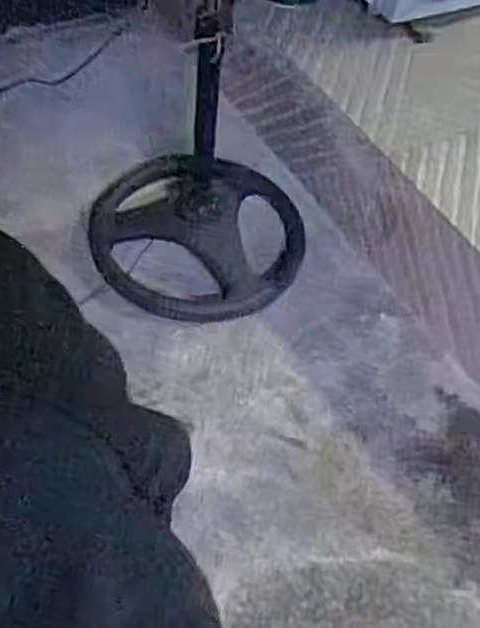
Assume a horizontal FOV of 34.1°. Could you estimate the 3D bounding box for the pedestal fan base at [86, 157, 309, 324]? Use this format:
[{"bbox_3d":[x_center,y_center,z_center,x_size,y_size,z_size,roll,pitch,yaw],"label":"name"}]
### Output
[{"bbox_3d":[-0.082,-0.169,1.558,0.417,0.103,0.390,3,52,-4],"label":"pedestal fan base"}]

